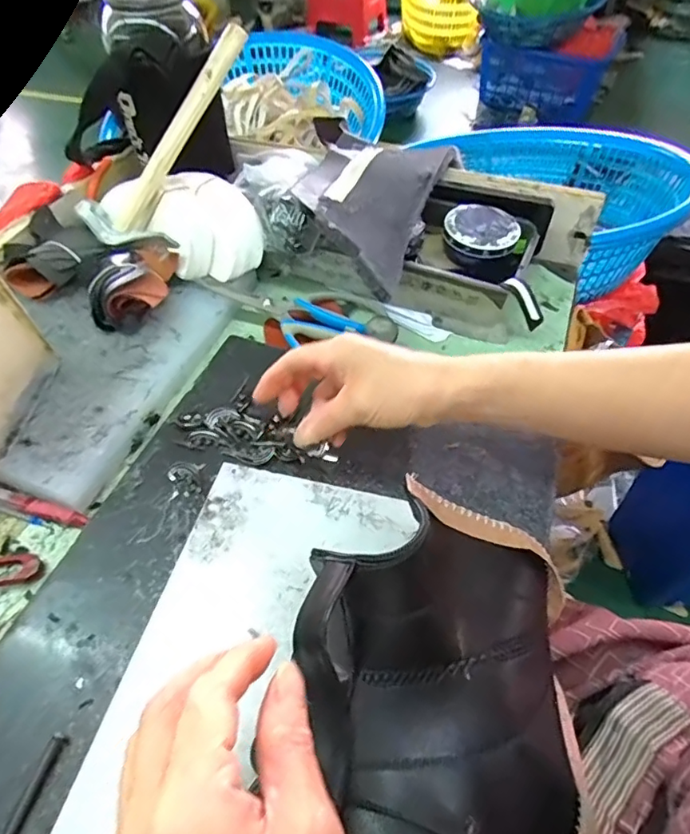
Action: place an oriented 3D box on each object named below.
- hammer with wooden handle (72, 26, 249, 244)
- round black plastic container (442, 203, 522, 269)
[{"bbox_3d":[-0.163,-0.272,0.530,0.140,0.032,0.240,35,95,24],"label":"hammer with wooden handle"},{"bbox_3d":[0.135,-0.180,0.543,0.072,0.037,0.069,0,52,0],"label":"round black plastic container"}]

